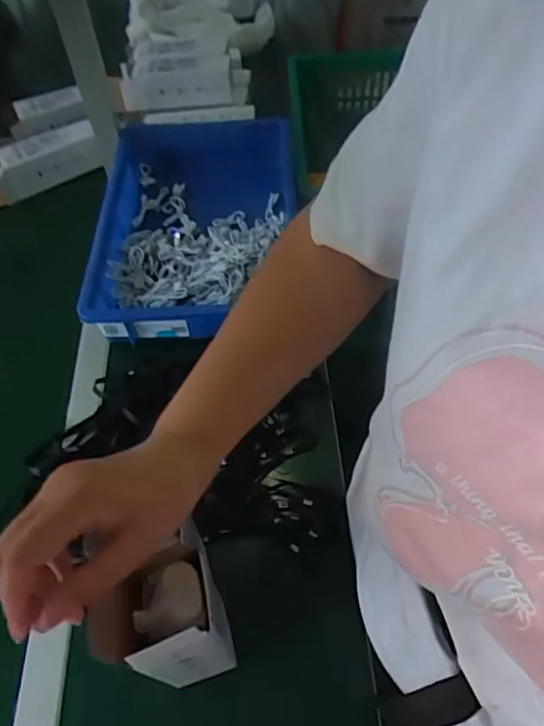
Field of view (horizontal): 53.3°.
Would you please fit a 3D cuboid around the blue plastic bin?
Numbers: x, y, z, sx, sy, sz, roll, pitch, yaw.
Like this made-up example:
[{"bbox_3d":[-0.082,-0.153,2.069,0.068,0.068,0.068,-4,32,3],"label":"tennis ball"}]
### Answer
[{"bbox_3d":[-0.106,-0.201,0.866,0.307,0.141,0.431,-5,55,0],"label":"blue plastic bin"}]

